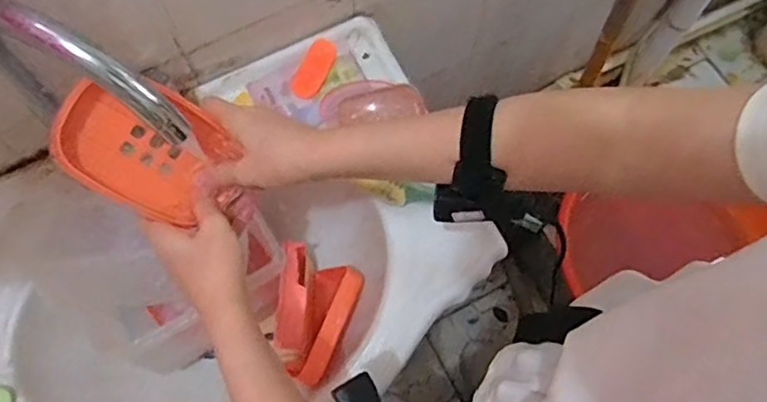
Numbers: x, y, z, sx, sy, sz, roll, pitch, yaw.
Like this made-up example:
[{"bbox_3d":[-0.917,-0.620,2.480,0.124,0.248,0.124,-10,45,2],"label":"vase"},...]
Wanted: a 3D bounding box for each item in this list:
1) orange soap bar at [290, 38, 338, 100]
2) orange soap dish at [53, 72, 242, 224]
[{"bbox_3d":[-0.077,-0.149,0.671,0.033,0.012,0.070,26,88,9],"label":"orange soap bar"},{"bbox_3d":[-0.187,-0.044,0.465,0.118,0.021,0.093,35,85,-27],"label":"orange soap dish"}]

